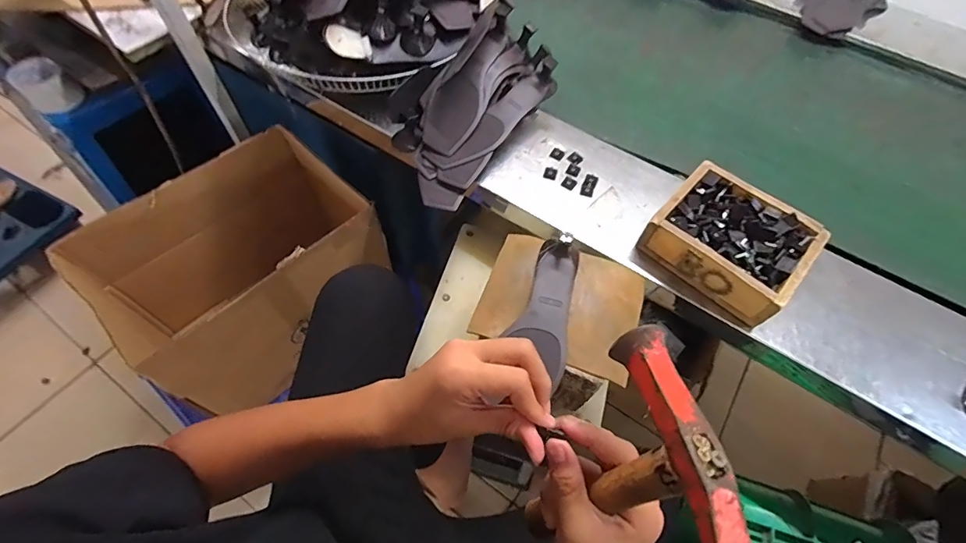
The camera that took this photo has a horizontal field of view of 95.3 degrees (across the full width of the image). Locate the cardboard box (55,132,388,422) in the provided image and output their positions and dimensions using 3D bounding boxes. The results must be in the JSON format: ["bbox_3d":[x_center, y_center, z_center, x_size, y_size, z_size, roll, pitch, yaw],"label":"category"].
[{"bbox_3d":[-0.469,0.011,0.908,0.463,0.333,0.313,-38,68,-23],"label":"cardboard box"}]

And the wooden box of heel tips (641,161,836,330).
[{"bbox_3d":[0.325,-0.042,0.583,0.177,0.066,0.154,39,64,18],"label":"wooden box of heel tips"}]

